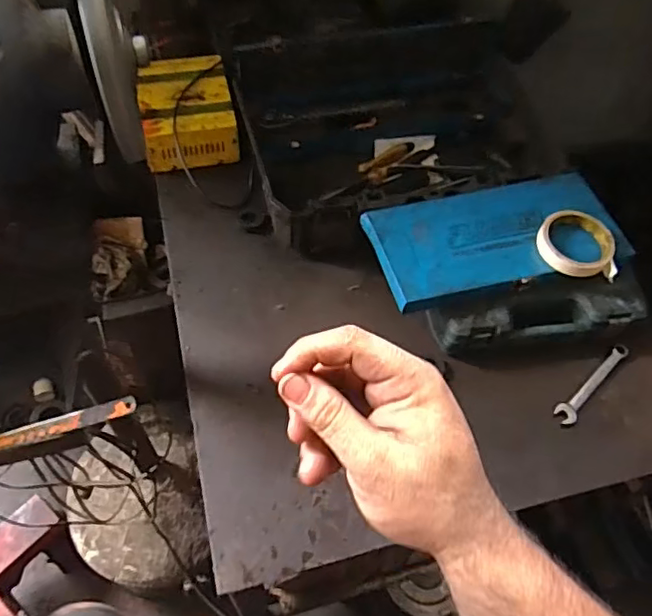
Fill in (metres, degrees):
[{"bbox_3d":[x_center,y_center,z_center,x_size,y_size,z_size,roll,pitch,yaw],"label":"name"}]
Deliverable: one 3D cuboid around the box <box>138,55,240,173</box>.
[{"bbox_3d":[-0.209,-0.297,0.880,0.131,0.081,0.165,-9,58,-10],"label":"box"}]

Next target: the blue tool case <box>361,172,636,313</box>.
[{"bbox_3d":[0.217,-0.097,0.739,0.312,0.022,0.155,-12,59,-12],"label":"blue tool case"}]

